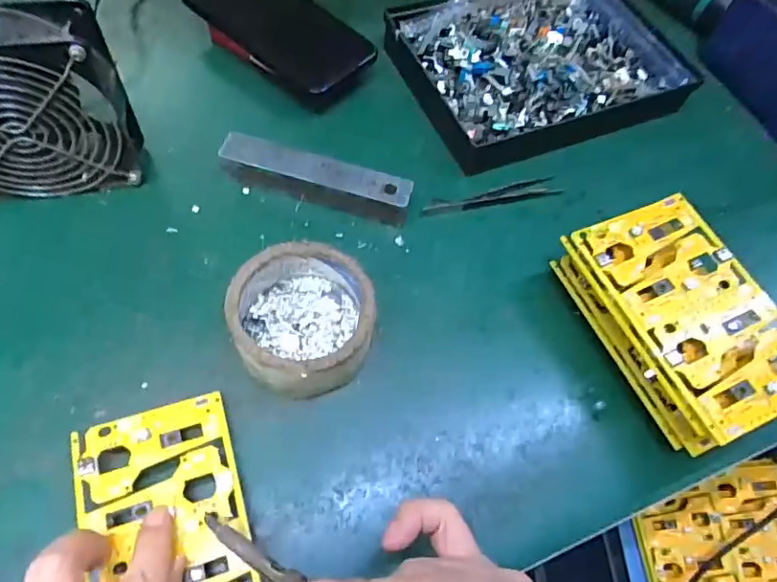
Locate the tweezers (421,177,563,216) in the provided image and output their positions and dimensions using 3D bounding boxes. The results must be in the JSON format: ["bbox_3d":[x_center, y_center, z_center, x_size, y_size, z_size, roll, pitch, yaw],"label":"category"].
[{"bbox_3d":[0.079,-0.073,0.419,0.113,0.006,0.018,-14,63,-13],"label":"tweezers"}]

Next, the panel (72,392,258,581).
[{"bbox_3d":[-0.111,0.126,0.275,0.078,0.014,0.137,-14,59,-13],"label":"panel"}]

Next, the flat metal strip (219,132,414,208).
[{"bbox_3d":[-0.051,-0.083,0.396,0.137,0.028,0.021,13,57,4],"label":"flat metal strip"}]

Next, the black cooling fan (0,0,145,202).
[{"bbox_3d":[-0.229,-0.113,0.344,0.120,0.117,0.050,-10,63,-12],"label":"black cooling fan"}]

